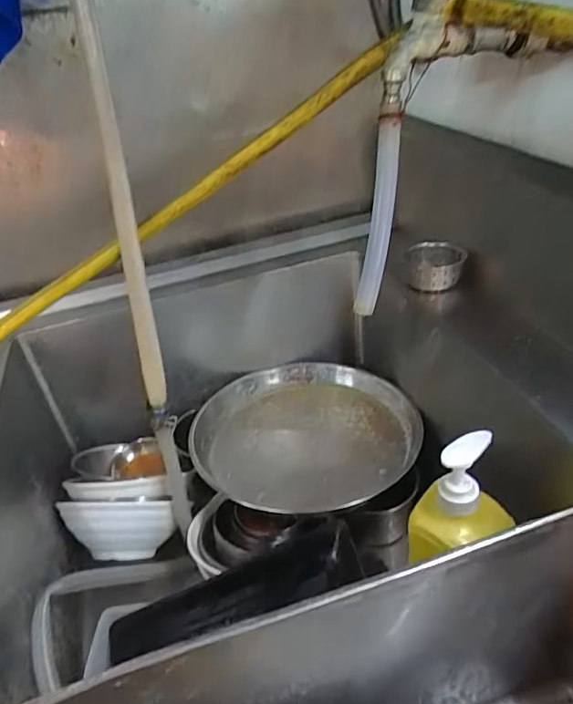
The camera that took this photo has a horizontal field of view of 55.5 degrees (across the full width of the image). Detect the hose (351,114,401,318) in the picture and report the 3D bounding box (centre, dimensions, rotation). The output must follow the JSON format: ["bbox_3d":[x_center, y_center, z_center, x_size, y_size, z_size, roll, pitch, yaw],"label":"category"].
[{"bbox_3d":[0.089,-0.127,0.520,0.024,0.181,0.032,11,9,26],"label":"hose"}]

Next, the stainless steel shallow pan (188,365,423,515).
[{"bbox_3d":[0.027,0.119,0.768,0.299,0.063,0.291,-5,33,3],"label":"stainless steel shallow pan"}]

